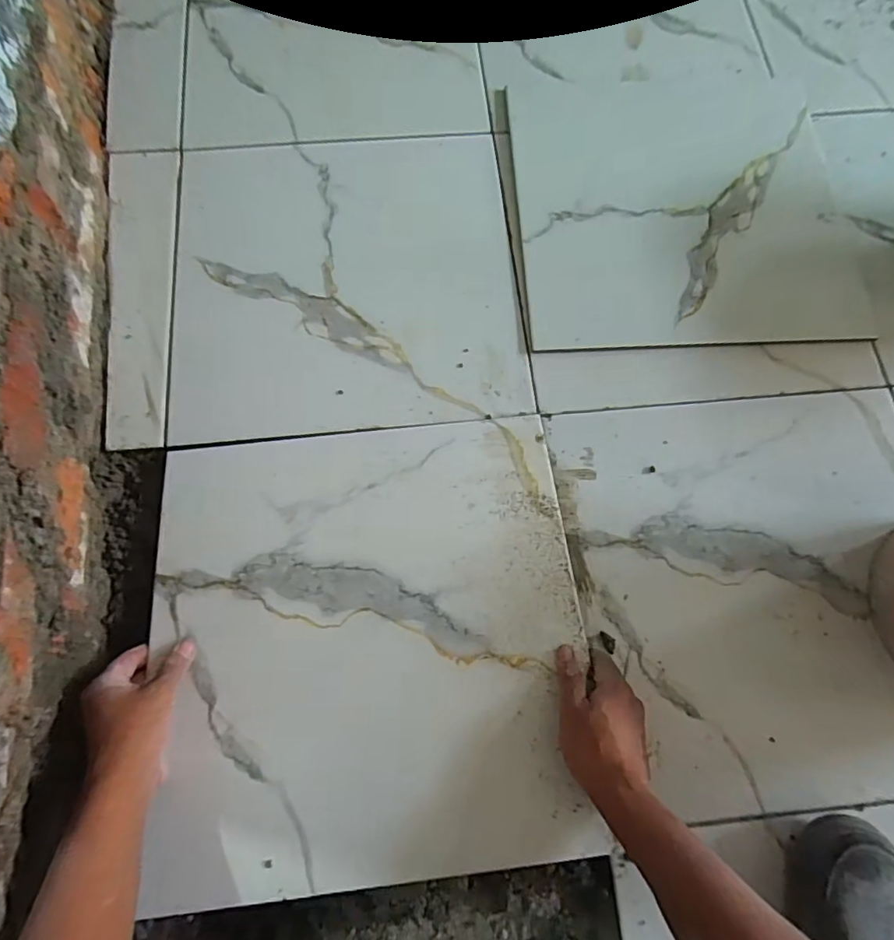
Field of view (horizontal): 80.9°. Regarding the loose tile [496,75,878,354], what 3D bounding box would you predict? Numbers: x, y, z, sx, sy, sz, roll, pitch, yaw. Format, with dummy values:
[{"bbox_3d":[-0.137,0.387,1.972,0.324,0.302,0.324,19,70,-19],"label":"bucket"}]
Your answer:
[{"bbox_3d":[0.281,-0.339,0.657,0.406,0.016,0.410,-2,72,-3],"label":"loose tile"}]

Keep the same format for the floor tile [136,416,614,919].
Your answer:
[{"bbox_3d":[-0.070,0.144,0.482,0.382,0.011,0.389,-6,69,-3],"label":"floor tile"}]

